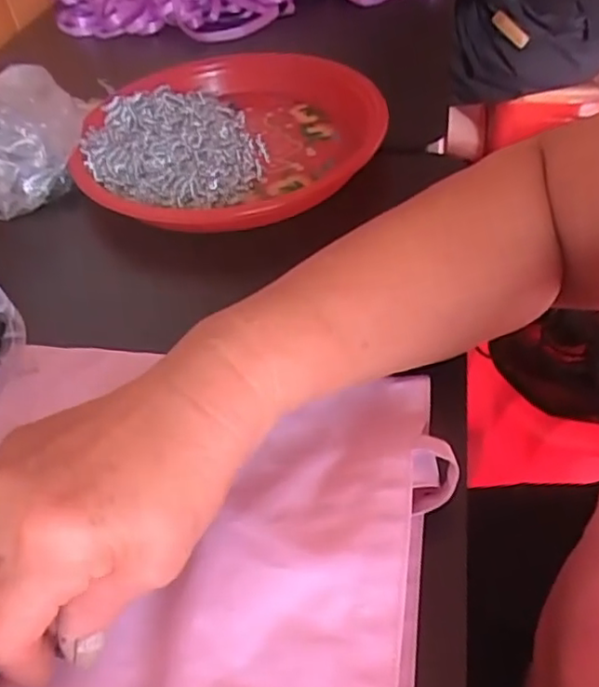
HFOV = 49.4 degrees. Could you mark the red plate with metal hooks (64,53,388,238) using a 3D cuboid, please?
[{"bbox_3d":[-0.051,-0.160,0.501,0.220,0.032,0.221,-4,46,4],"label":"red plate with metal hooks"}]

